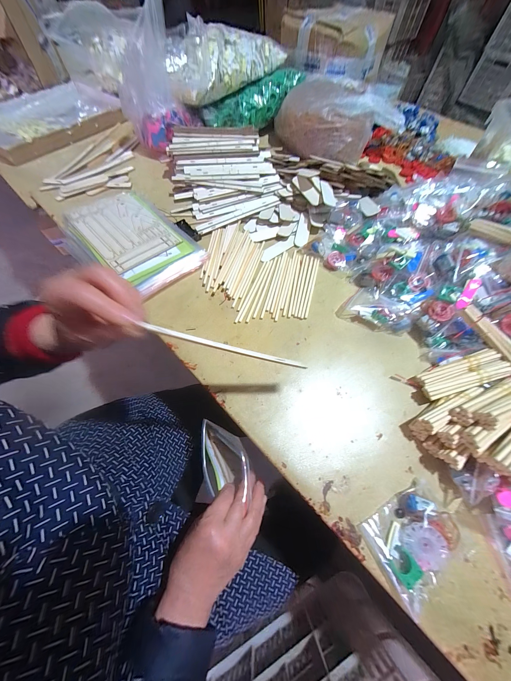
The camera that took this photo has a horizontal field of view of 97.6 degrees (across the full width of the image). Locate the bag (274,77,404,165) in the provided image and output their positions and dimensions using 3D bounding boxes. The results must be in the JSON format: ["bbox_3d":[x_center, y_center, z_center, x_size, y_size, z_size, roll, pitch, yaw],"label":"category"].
[{"bbox_3d":[0.217,-0.606,0.611,0.263,0.098,0.221,-32,68,-16],"label":"bag"}]

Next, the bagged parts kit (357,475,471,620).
[{"bbox_3d":[0.174,0.215,0.240,0.099,0.019,0.074,-26,66,-14],"label":"bagged parts kit"}]

